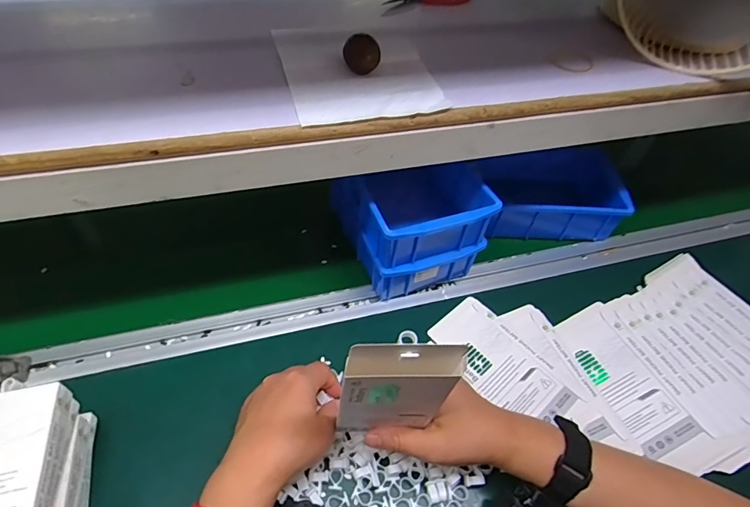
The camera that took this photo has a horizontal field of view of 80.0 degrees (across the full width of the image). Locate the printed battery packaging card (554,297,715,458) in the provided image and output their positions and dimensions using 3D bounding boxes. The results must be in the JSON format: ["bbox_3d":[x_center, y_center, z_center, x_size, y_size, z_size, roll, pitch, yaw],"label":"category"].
[{"bbox_3d":[0.263,0.127,0.471,0.067,0.007,0.152,-24,56,-4],"label":"printed battery packaging card"}]

